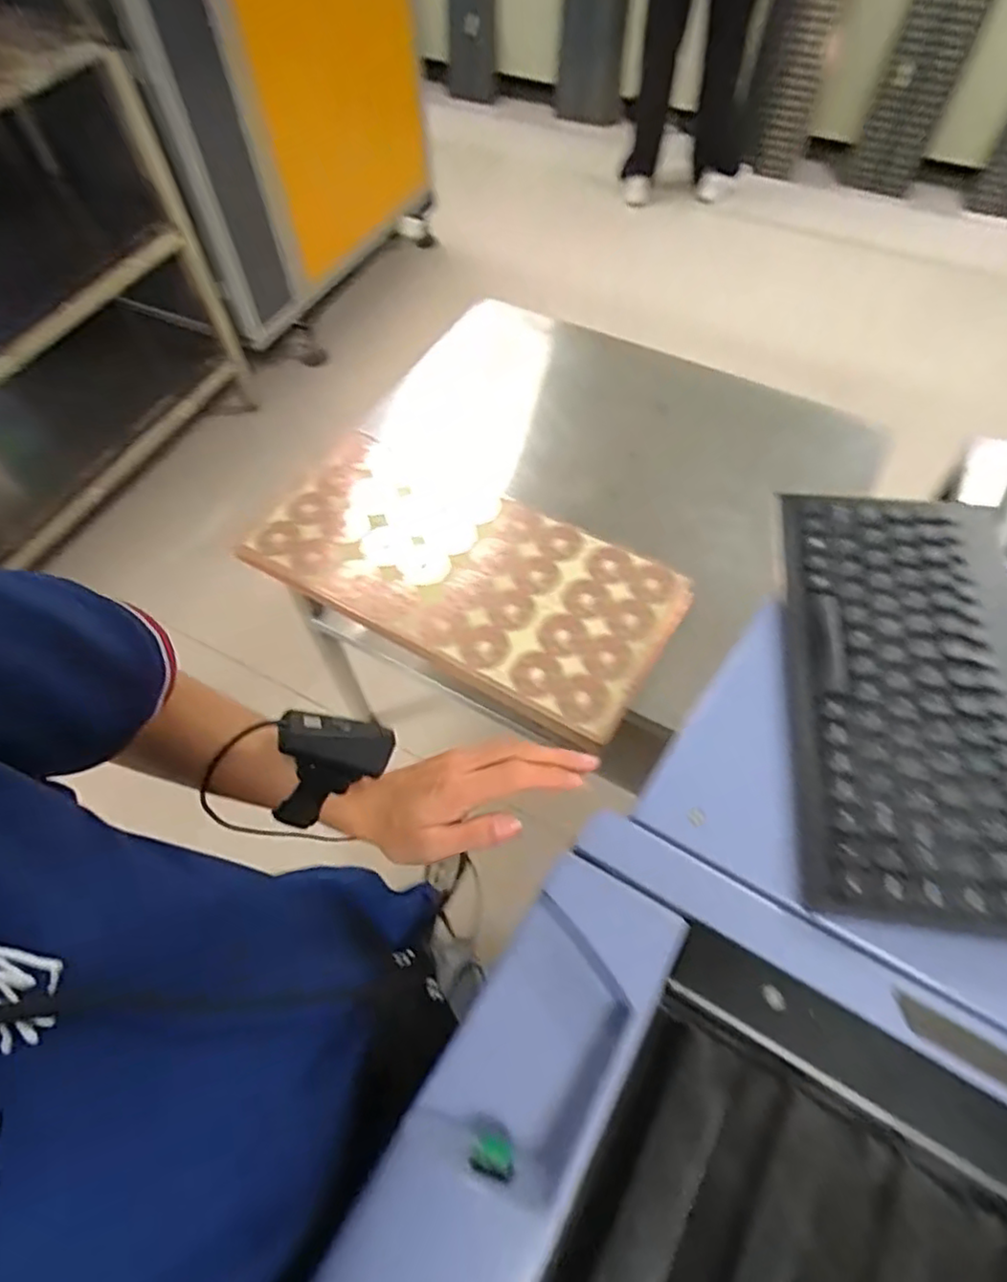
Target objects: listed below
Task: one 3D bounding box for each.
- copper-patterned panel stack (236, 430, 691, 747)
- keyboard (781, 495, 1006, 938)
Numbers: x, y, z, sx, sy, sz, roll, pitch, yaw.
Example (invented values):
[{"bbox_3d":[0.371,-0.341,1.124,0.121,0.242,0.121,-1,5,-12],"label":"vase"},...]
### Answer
[{"bbox_3d":[-0.046,-0.093,0.830,0.515,0.049,0.271,27,63,16],"label":"copper-patterned panel stack"},{"bbox_3d":[0.255,0.023,0.406,0.144,0.029,0.284,7,59,6],"label":"keyboard"}]

